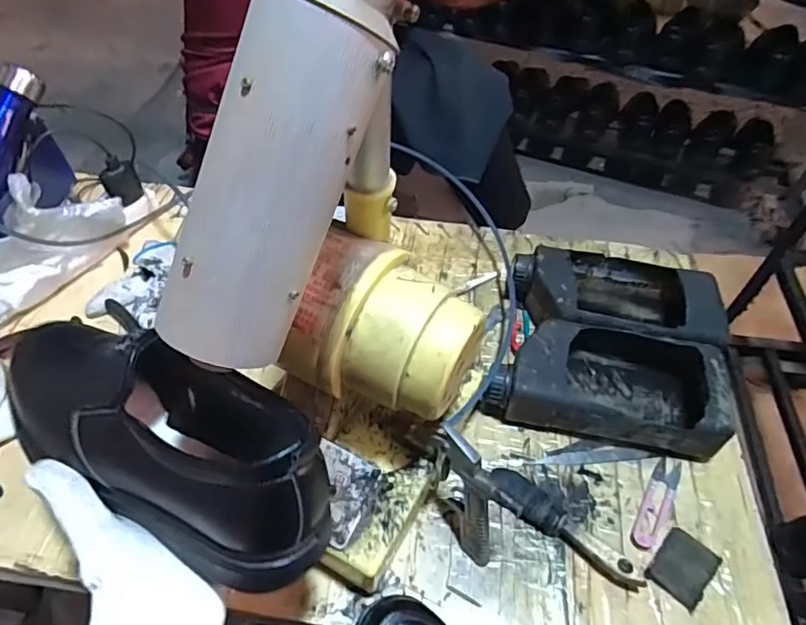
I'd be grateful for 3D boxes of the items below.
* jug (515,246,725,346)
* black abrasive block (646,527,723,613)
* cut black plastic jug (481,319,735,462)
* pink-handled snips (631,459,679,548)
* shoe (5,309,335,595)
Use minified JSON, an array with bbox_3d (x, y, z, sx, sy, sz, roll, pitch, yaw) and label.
[{"bbox_3d":[0.236,-0.014,0.625,0.218,0.064,0.128,9,51,5],"label":"jug"},{"bbox_3d":[0.238,0.214,0.462,0.044,0.009,0.058,36,58,24],"label":"black abrasive block"},{"bbox_3d":[0.203,0.062,0.554,0.218,0.059,0.128,11,52,7],"label":"cut black plastic jug"},{"bbox_3d":[0.233,0.172,0.497,0.025,0.005,0.099,29,56,19],"label":"pink-handled snips"},{"bbox_3d":[-0.153,0.071,0.347,0.238,0.086,0.099,23,53,29],"label":"shoe"}]

